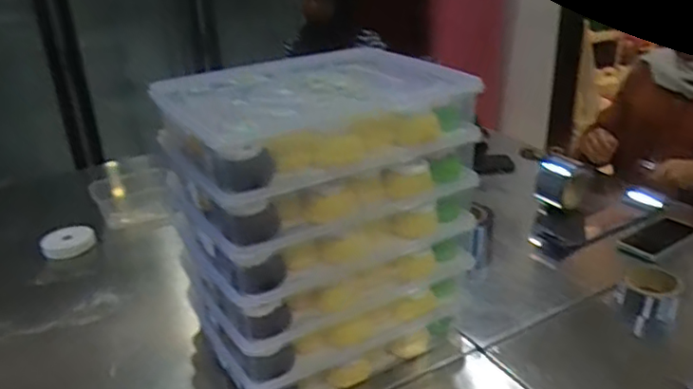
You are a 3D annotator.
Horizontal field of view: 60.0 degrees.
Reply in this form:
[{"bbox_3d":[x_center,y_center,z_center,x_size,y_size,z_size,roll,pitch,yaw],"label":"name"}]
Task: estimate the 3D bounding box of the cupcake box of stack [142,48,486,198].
[{"bbox_3d":[-0.062,-0.121,0.823,0.356,0.072,0.316,-15,29,-28],"label":"cupcake box of stack"}]

